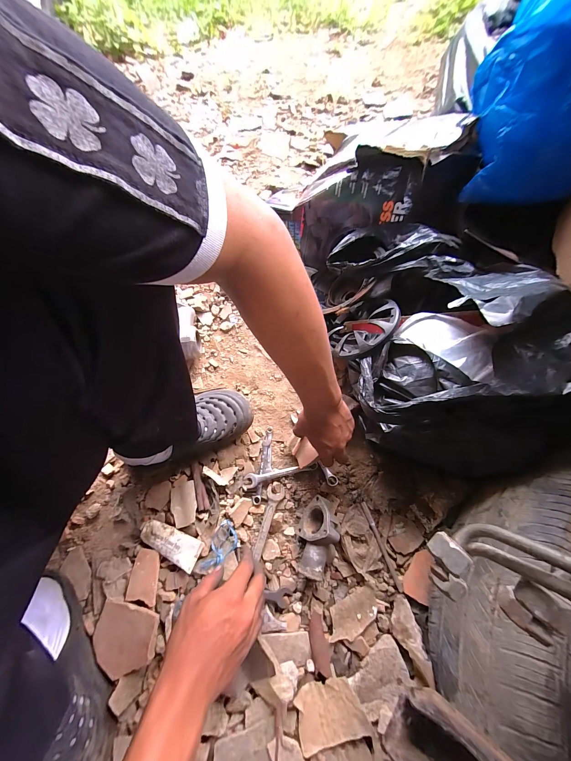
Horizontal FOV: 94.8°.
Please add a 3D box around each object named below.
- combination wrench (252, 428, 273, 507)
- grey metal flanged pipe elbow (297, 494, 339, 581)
[{"bbox_3d":[-0.040,0.167,0.525,0.024,0.011,0.148,8,63,4],"label":"combination wrench"},{"bbox_3d":[0.055,0.262,0.444,0.067,0.052,0.118,23,67,12],"label":"grey metal flanged pipe elbow"}]

